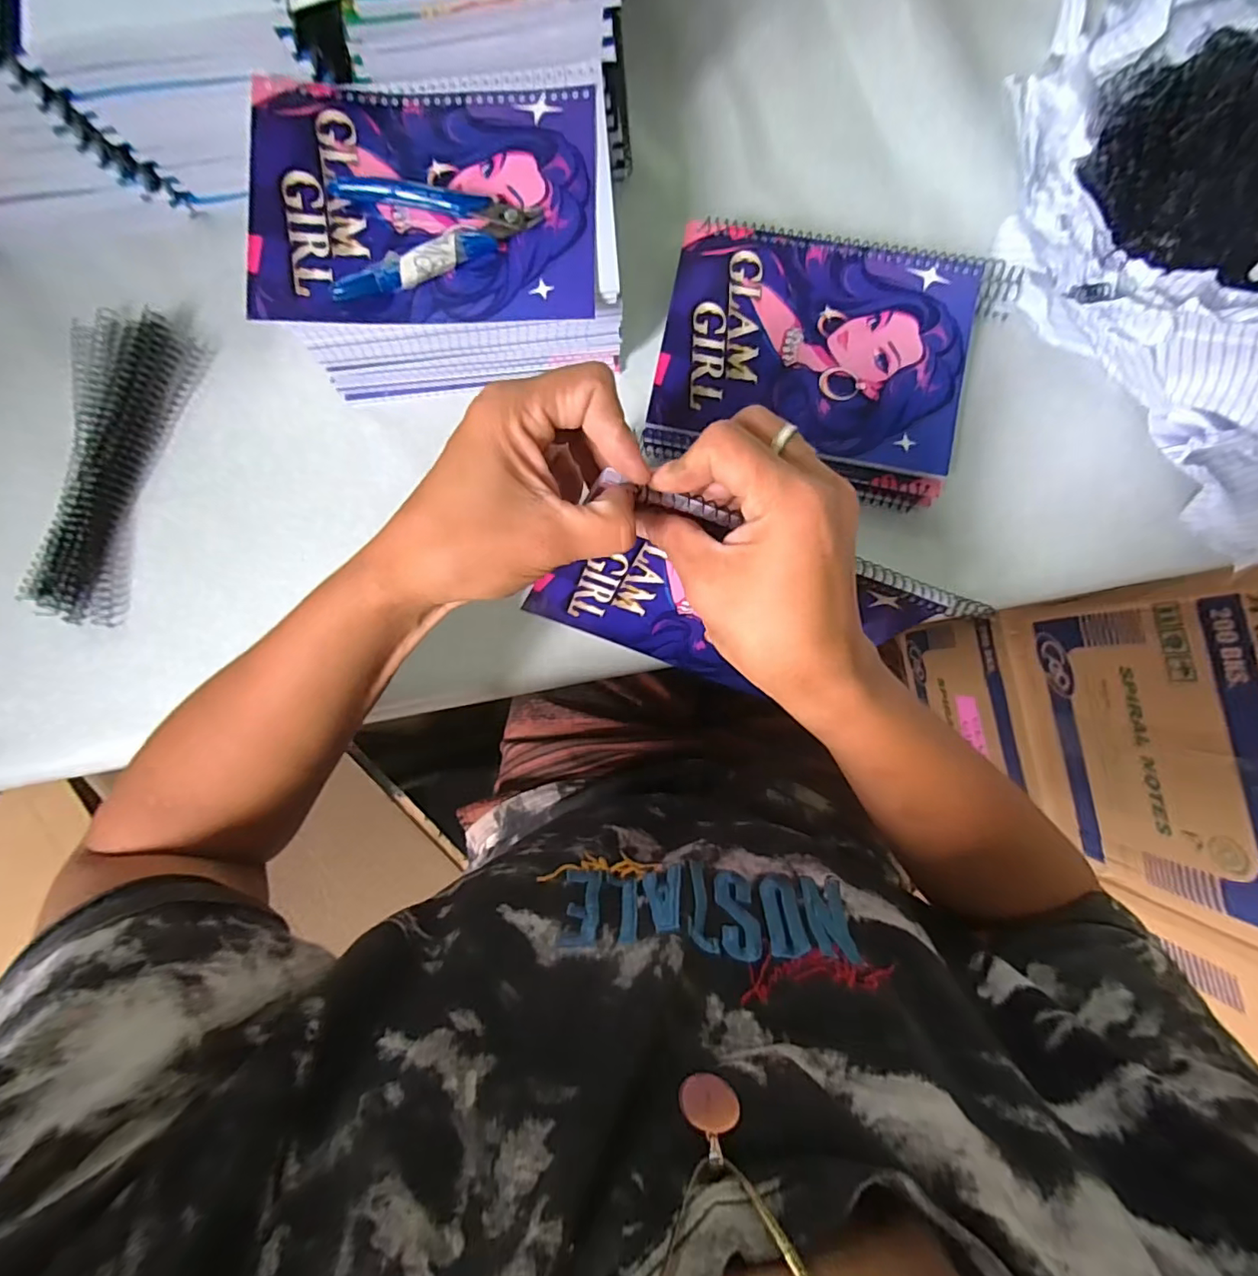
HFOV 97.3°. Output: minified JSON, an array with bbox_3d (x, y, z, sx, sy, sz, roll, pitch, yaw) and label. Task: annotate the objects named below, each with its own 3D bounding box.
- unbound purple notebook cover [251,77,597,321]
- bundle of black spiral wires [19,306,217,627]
[{"bbox_3d":[-0.118,-0.256,0.320,0.193,0.011,0.145,-1,86,0],"label":"unbound purple notebook cover"},{"bbox_3d":[-0.366,-0.122,0.385,0.075,0.019,0.218,15,86,1],"label":"bundle of black spiral wires"}]

